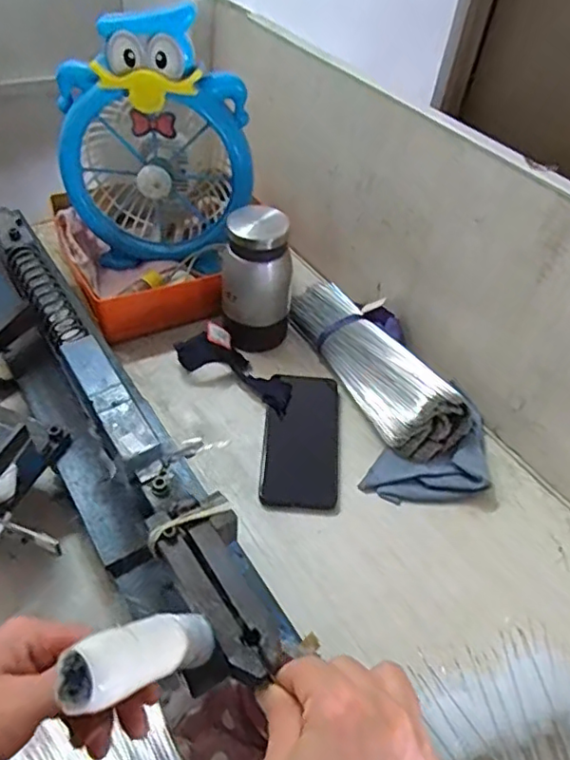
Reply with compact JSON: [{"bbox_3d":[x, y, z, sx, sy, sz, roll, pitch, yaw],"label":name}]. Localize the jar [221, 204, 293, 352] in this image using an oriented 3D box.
[{"bbox_3d":[-0.030,-0.113,0.649,0.073,0.152,0.065,9,48,2],"label":"jar"}]

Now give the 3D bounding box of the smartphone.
[{"bbox_3d":[0.017,0.059,0.603,0.073,0.010,0.158,5,48,-1],"label":"smartphone"}]

